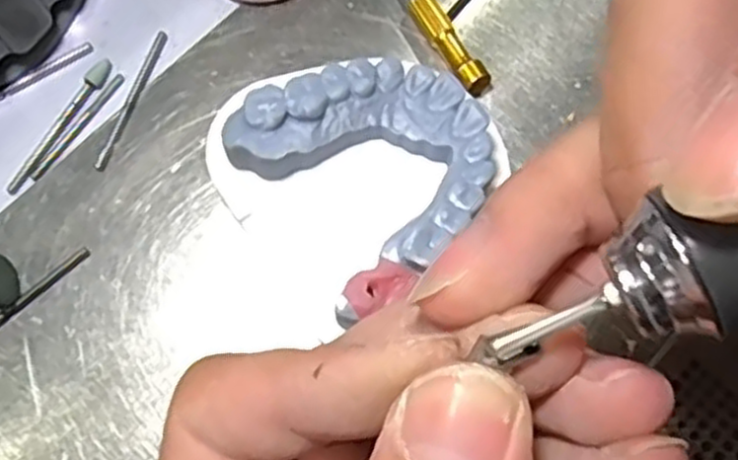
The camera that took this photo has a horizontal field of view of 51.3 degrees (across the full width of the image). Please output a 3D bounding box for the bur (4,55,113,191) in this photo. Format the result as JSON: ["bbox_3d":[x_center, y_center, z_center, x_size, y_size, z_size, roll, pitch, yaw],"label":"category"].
[{"bbox_3d":[-0.085,-0.029,0.211,0.004,0.004,0.044,33,77,7],"label":"bur"}]

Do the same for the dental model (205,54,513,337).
[{"bbox_3d":[-0.002,-0.013,0.193,0.060,0.030,0.059,-37,80,-10],"label":"dental model"}]

